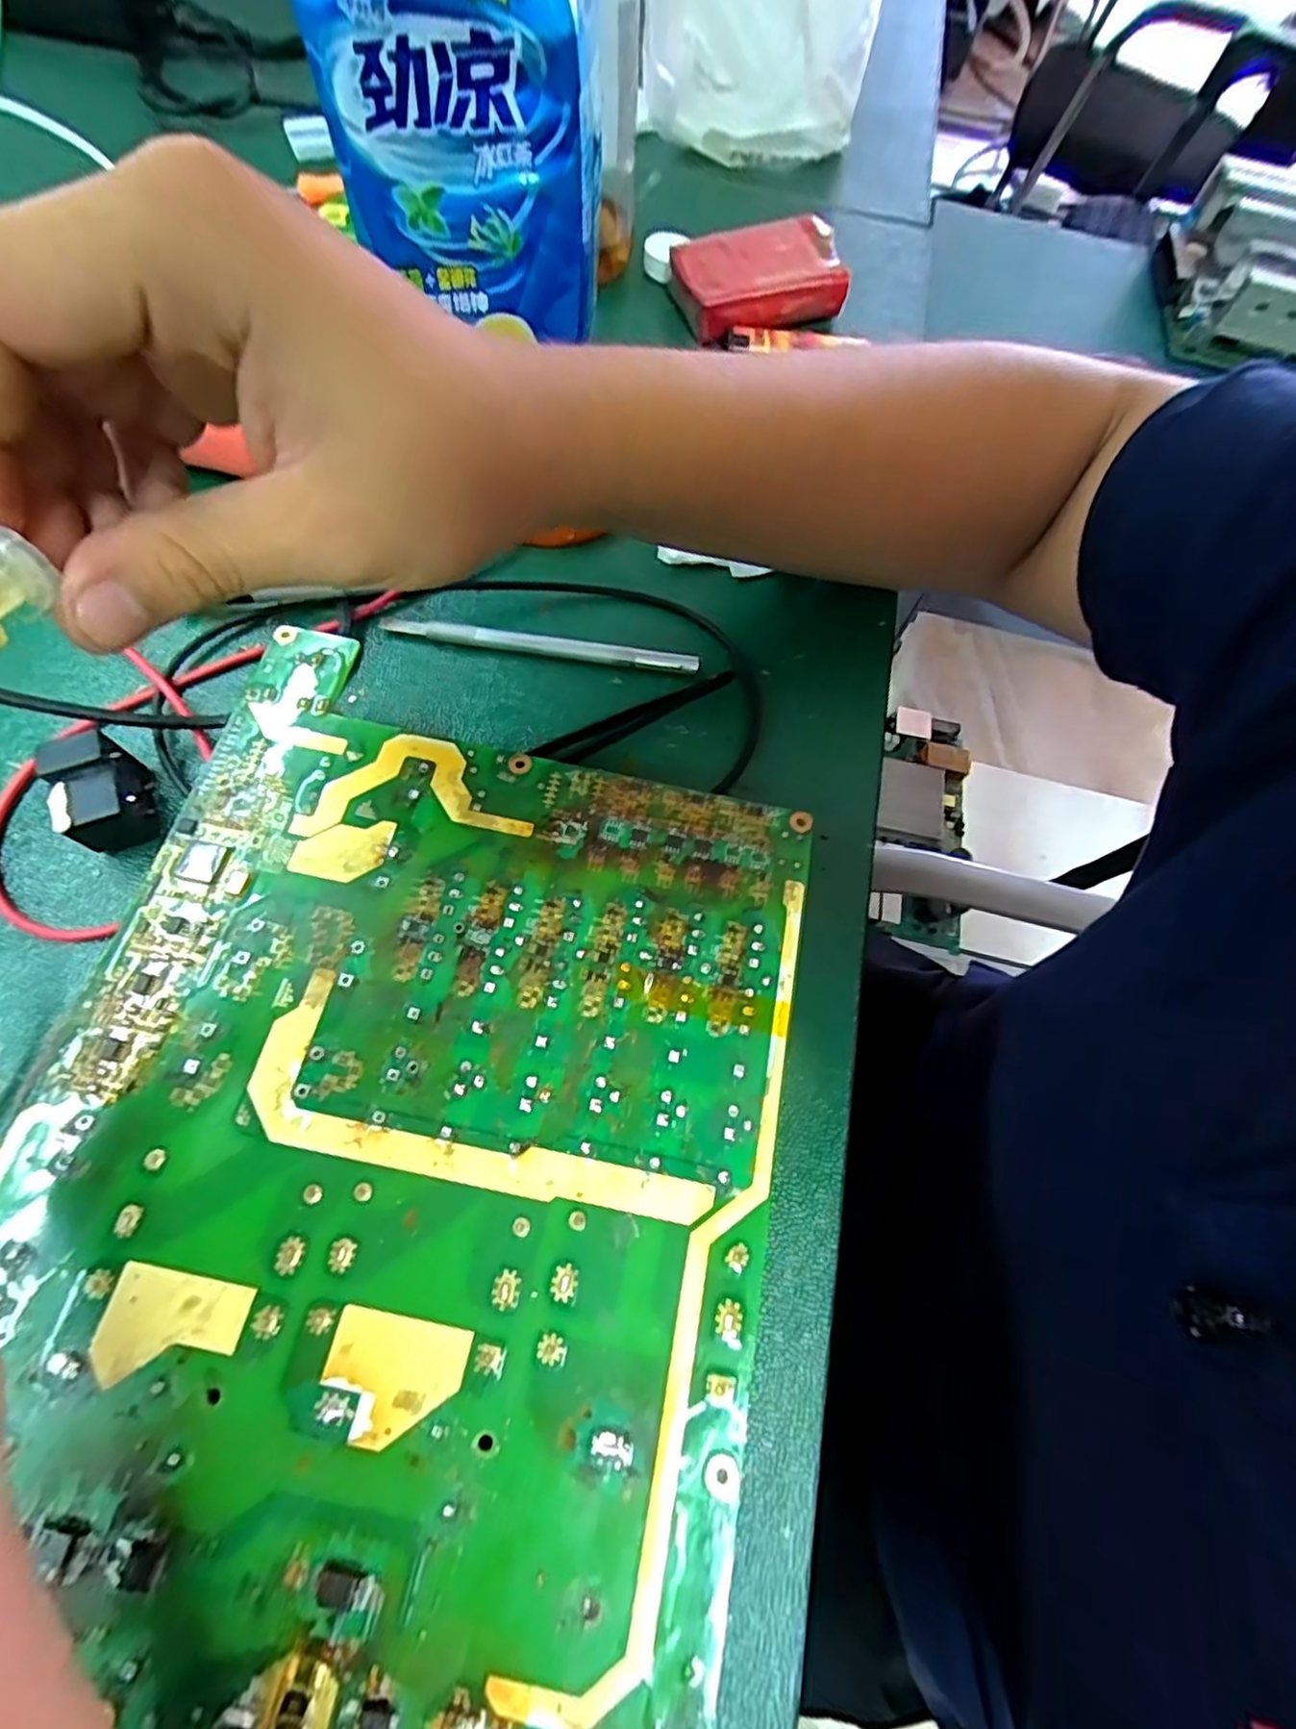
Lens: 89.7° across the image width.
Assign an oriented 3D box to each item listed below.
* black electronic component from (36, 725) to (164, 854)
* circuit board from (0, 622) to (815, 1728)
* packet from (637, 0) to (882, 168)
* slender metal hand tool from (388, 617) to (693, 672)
[{"bbox_3d":[-0.188,-0.024,0.225,0.022,0.029,0.032,-21,71,-15],"label":"black electronic component"},{"bbox_3d":[-0.071,0.106,0.173,0.195,0.038,0.342,14,66,-1],"label":"circuit board"},{"bbox_3d":[0.064,-0.496,0.389,0.133,0.113,0.063,12,66,-1],"label":"packet"},{"bbox_3d":[-0.044,-0.092,0.274,0.130,0.010,0.006,8,67,-3],"label":"slender metal hand tool"}]

